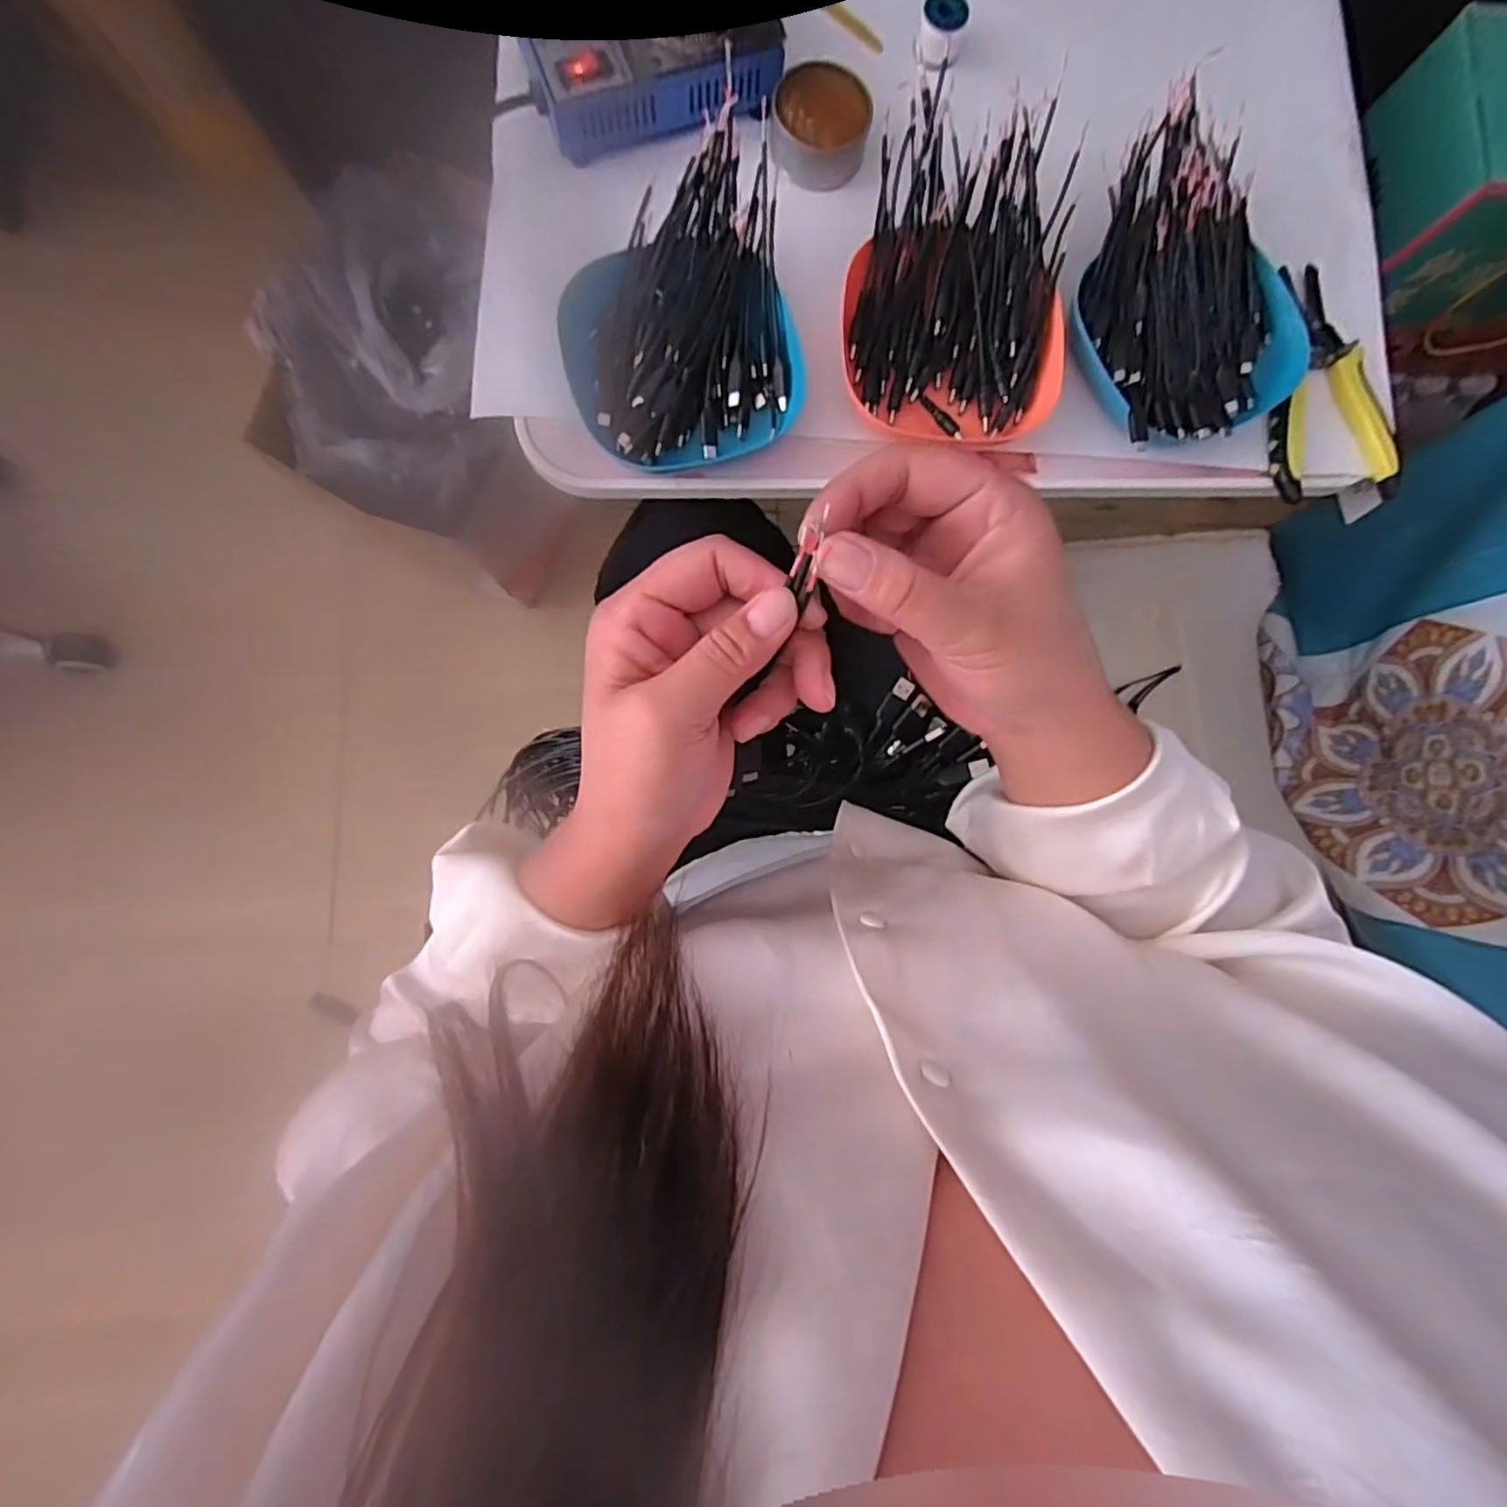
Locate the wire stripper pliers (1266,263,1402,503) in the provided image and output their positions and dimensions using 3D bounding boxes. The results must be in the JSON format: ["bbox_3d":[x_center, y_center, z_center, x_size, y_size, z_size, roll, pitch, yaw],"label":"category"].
[{"bbox_3d":[0.381,-0.250,0.440,0.079,0.021,0.161,-4,86,-4],"label":"wire stripper pliers"}]

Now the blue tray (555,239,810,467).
[{"bbox_3d":[-0.042,-0.240,0.402,0.136,0.025,0.120,-12,87,-5],"label":"blue tray"}]

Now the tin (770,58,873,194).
[{"bbox_3d":[0.043,-0.403,0.425,0.061,0.023,0.062,0,86,-4],"label":"tin"}]

